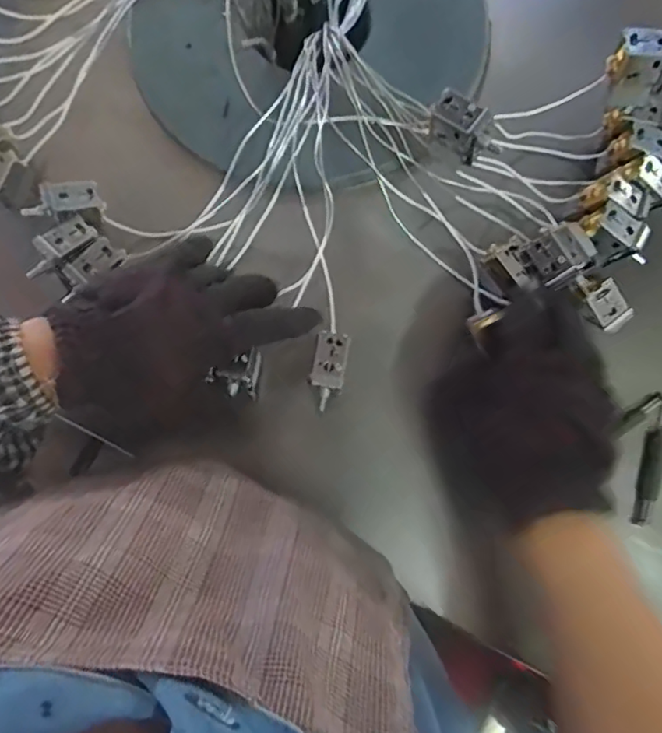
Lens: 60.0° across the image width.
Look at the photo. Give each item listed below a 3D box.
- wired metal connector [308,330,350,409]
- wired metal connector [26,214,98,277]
[{"bbox_3d":[-0.002,0.002,0.395,0.022,0.015,0.053,7,89,2],"label":"wired metal connector"},{"bbox_3d":[-0.196,-0.087,0.410,0.056,0.014,0.025,-37,80,-8],"label":"wired metal connector"}]

